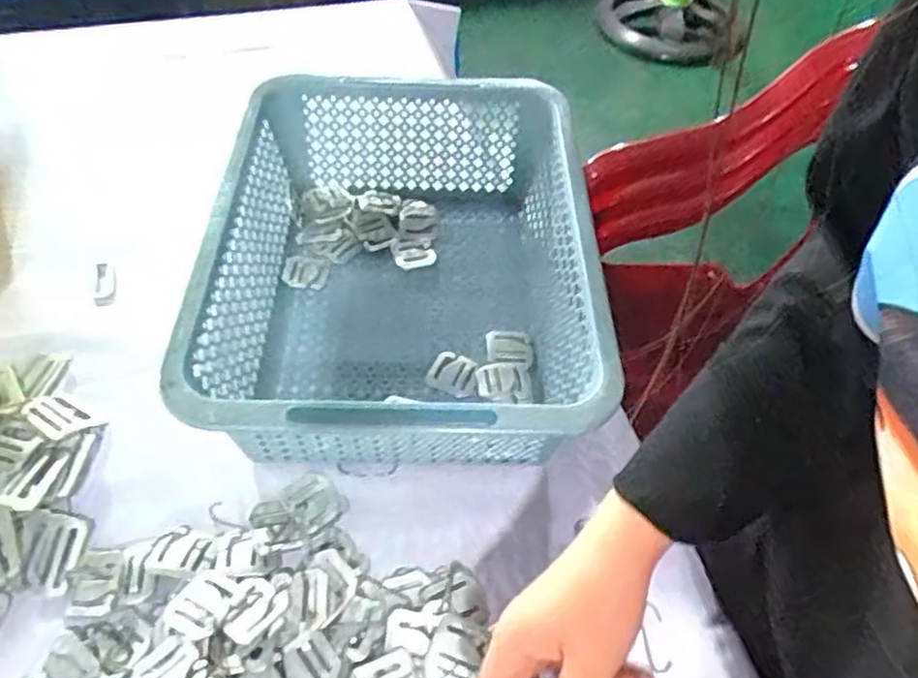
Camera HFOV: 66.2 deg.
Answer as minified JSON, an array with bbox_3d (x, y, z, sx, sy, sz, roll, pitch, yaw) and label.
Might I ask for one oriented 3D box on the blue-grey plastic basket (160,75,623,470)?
[{"bbox_3d":[-0.048,-0.062,0.584,0.281,0.120,0.376,1,51,-3],"label":"blue-grey plastic basket"}]

